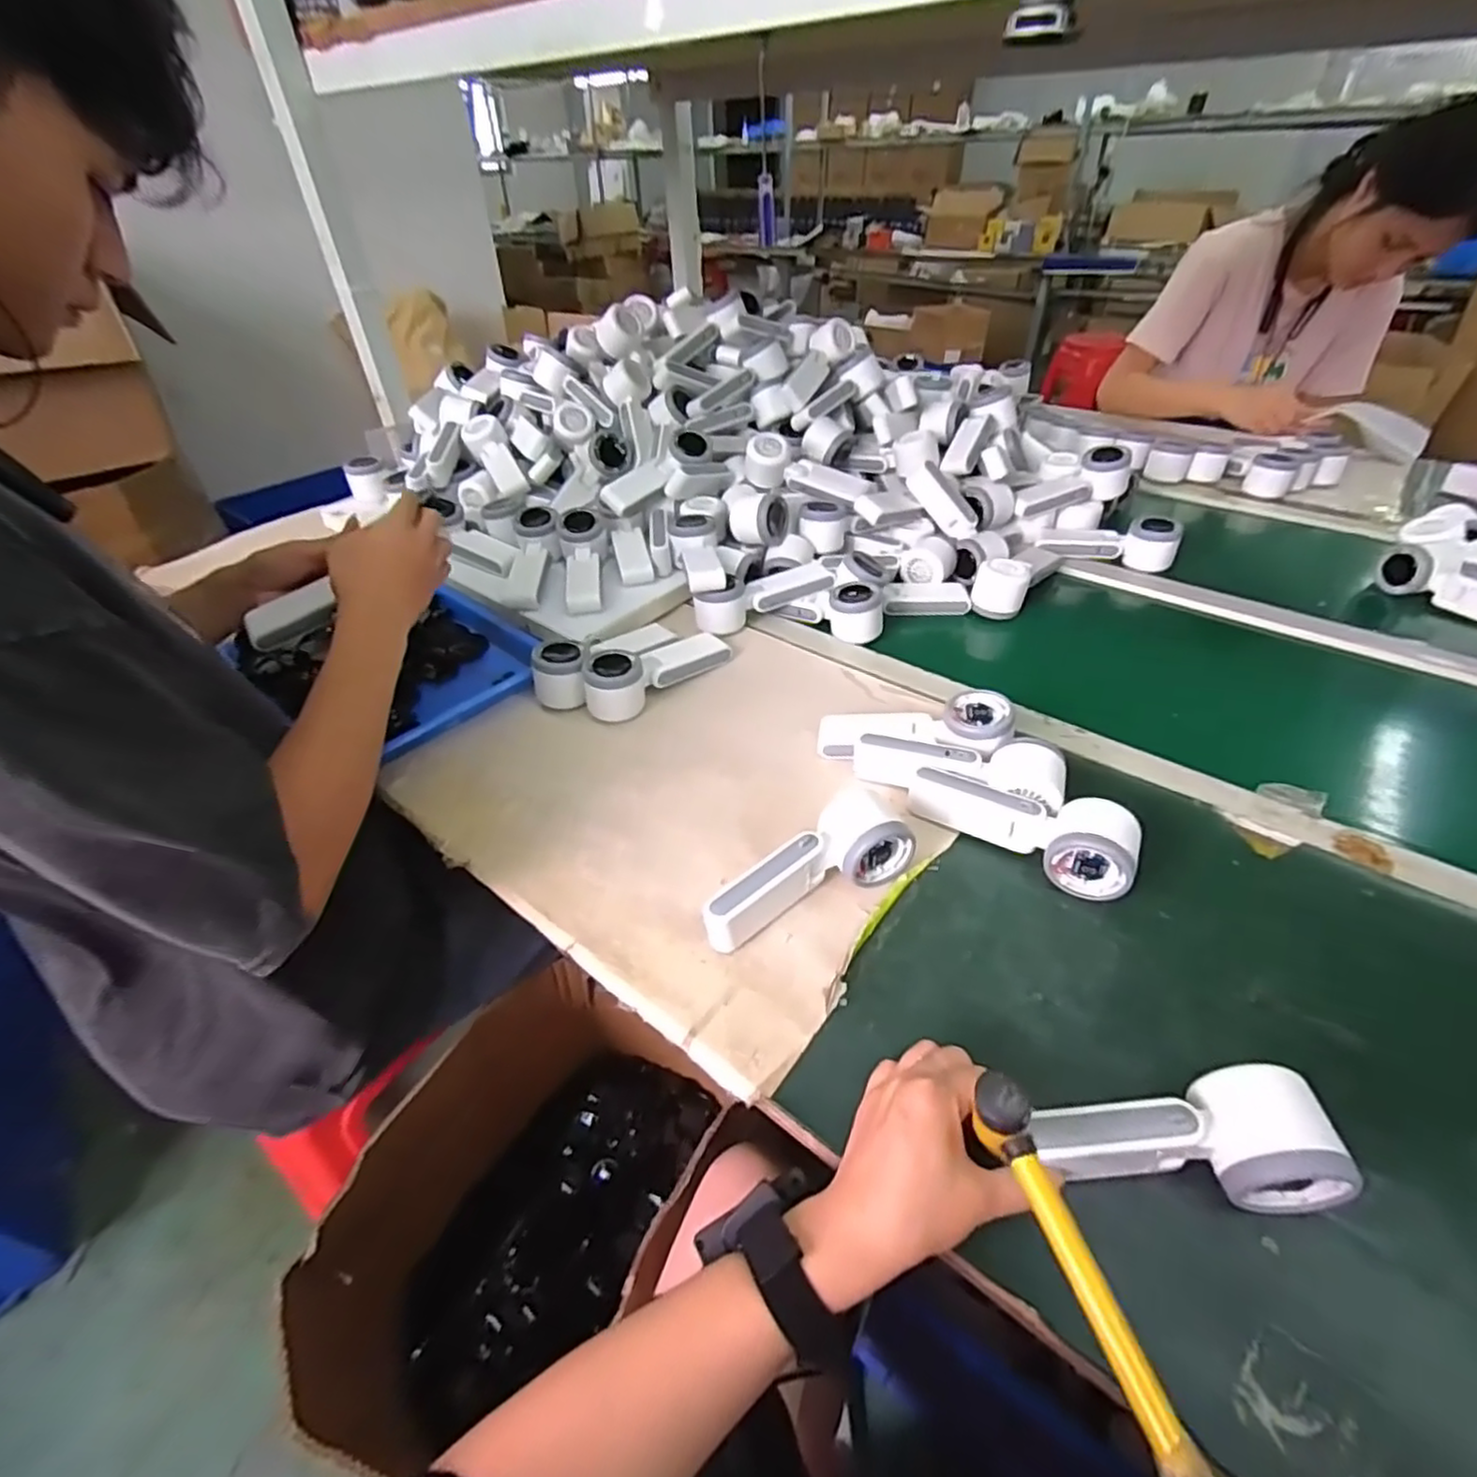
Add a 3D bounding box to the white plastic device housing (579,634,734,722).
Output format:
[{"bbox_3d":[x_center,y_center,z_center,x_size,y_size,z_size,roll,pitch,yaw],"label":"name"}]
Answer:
[{"bbox_3d":[-0.089,-0.081,0.708,0.168,0.058,0.066,-33,49,-30],"label":"white plastic device housing"}]

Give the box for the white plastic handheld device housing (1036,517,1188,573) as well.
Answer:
[{"bbox_3d":[0.474,-0.256,0.870,0.162,0.054,0.067,12,43,18],"label":"white plastic handheld device housing"}]

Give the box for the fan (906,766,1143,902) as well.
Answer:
[{"bbox_3d":[0.220,0.062,0.527,0.168,0.051,0.057,27,49,31],"label":"fan"}]

